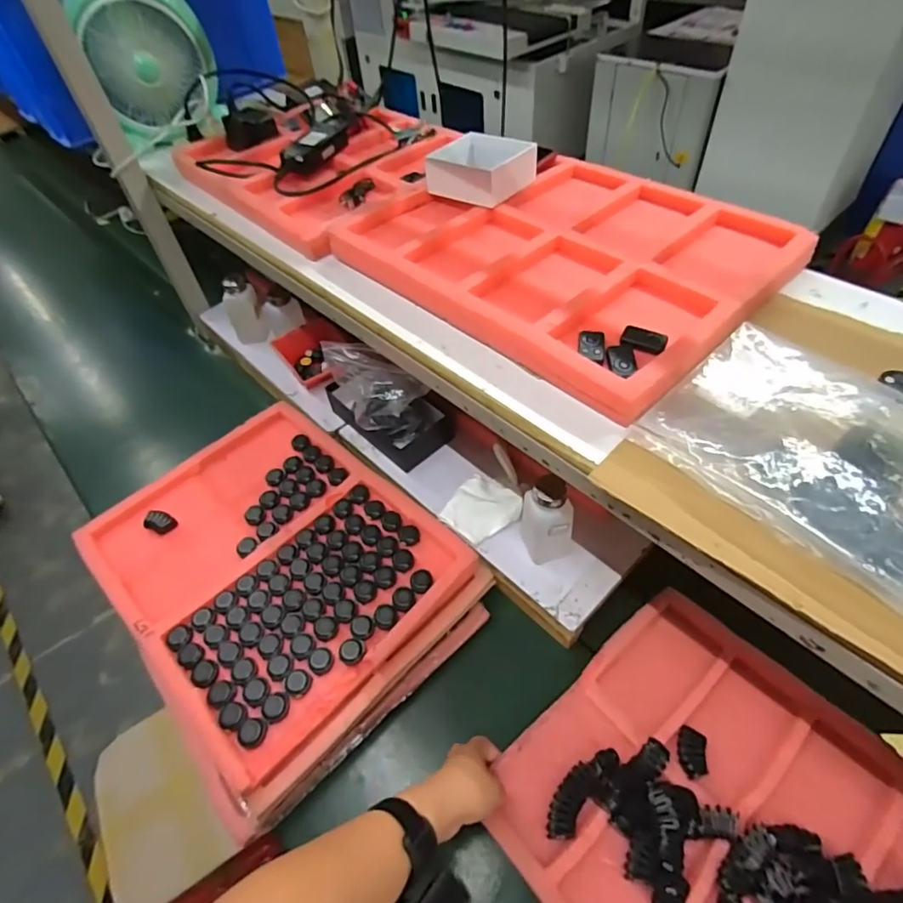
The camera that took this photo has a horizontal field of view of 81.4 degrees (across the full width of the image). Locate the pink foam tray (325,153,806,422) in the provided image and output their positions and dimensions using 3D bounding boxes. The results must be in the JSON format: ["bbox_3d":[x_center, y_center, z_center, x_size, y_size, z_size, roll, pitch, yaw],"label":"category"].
[{"bbox_3d":[0.129,-0.249,0.636,0.372,0.035,0.457,-37,55,-24],"label":"pink foam tray"}]

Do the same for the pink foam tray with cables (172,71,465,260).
[{"bbox_3d":[-0.235,-0.502,0.852,0.518,0.081,0.359,32,59,29],"label":"pink foam tray with cables"}]

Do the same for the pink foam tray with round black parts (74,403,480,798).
[{"bbox_3d":[-0.252,0.141,0.730,0.463,0.043,0.377,35,60,30],"label":"pink foam tray with round black parts"}]

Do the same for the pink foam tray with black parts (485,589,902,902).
[{"bbox_3d":[0.311,0.392,0.496,0.376,0.074,0.478,-35,55,-23],"label":"pink foam tray with black parts"}]

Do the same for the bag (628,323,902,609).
[{"bbox_3d":[0.315,0.005,0.411,0.192,0.034,0.286,-33,54,-21],"label":"bag"}]

